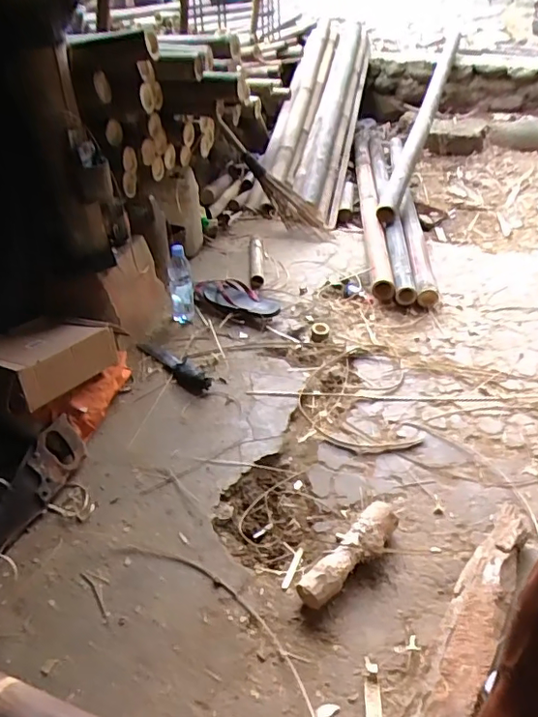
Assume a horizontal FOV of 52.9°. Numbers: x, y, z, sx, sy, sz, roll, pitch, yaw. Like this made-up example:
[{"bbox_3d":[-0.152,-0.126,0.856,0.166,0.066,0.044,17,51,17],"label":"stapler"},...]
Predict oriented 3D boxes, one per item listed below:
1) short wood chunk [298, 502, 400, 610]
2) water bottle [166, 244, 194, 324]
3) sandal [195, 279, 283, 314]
[{"bbox_3d":[0.158,0.375,1.041,0.077,0.059,0.261,31,48,34],"label":"short wood chunk"},{"bbox_3d":[-0.254,-0.224,1.586,0.052,0.239,0.066,28,47,31],"label":"water bottle"},{"bbox_3d":[-0.101,-0.190,1.697,0.265,0.052,0.135,4,40,1],"label":"sandal"}]

